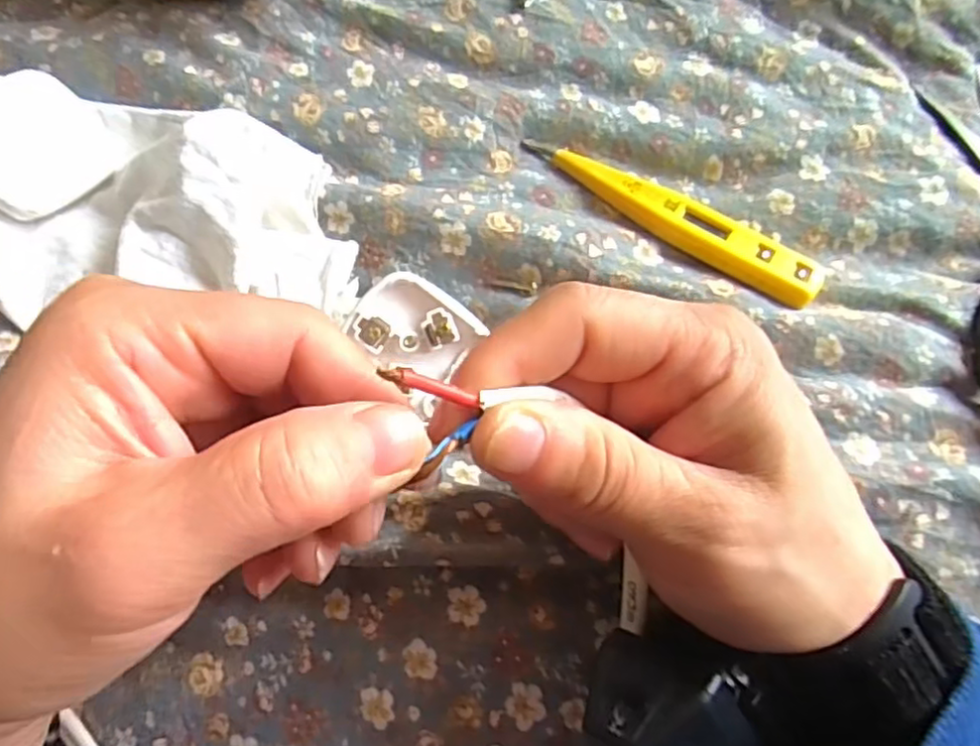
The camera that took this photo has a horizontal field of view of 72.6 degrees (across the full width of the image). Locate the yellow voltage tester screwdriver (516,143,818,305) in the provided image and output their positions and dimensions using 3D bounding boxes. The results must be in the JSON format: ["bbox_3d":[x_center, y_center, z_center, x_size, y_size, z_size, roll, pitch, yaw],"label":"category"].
[{"bbox_3d":[0.071,-0.064,0.257,0.122,0.010,0.023,33,78,6],"label":"yellow voltage tester screwdriver"}]

